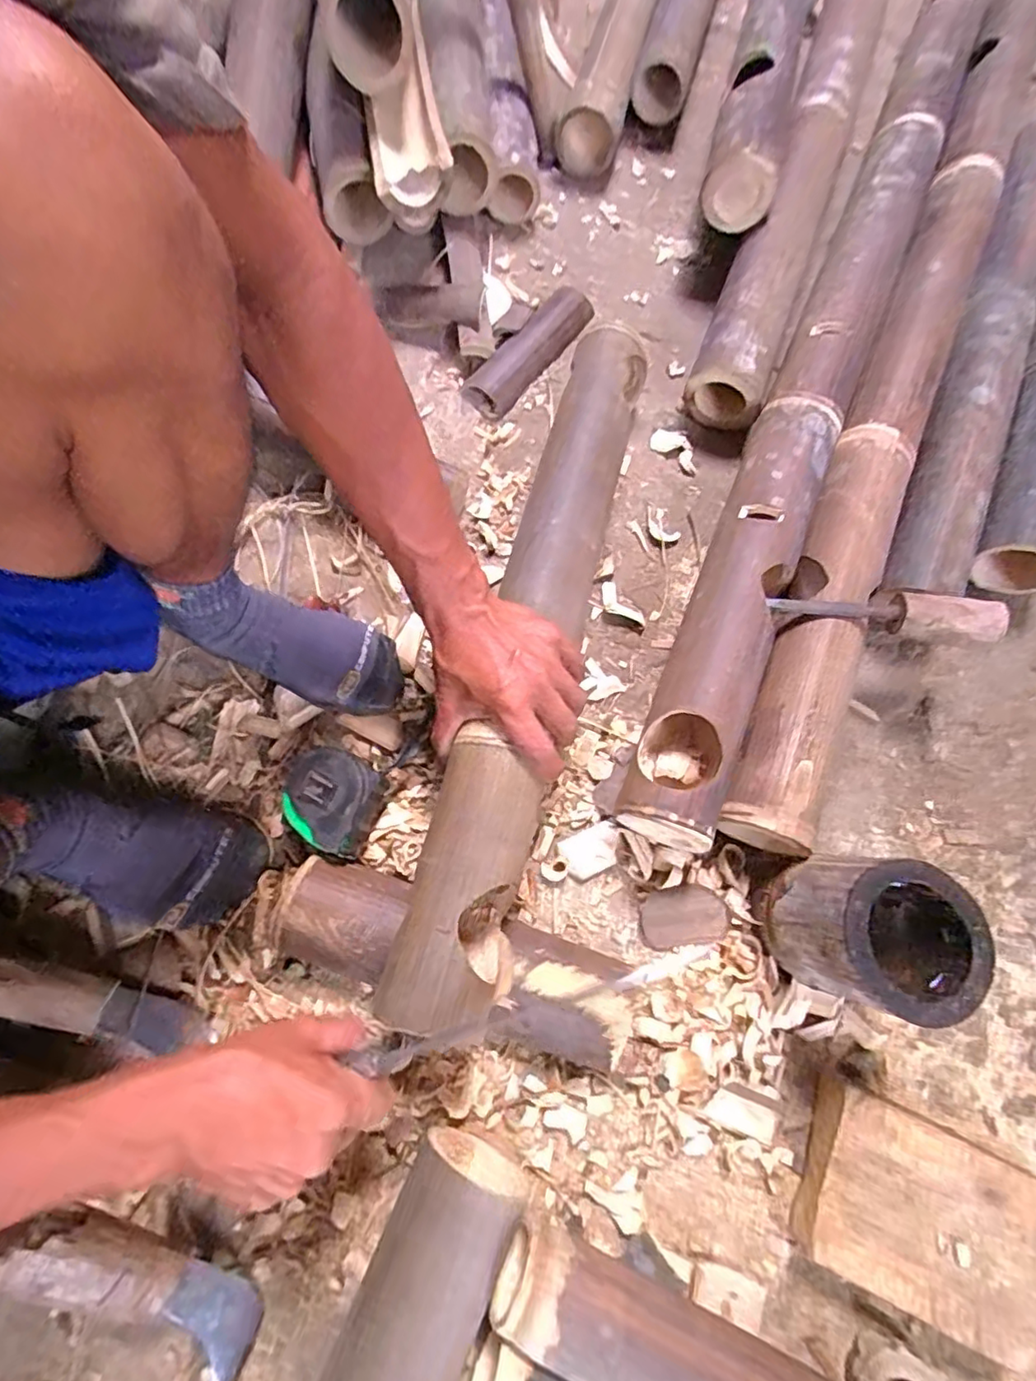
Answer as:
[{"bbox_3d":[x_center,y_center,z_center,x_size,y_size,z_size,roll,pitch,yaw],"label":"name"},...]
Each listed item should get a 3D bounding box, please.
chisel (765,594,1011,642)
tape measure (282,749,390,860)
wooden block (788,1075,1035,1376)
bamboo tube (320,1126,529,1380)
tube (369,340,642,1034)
[{"bbox_3d":[0.307,-0.065,0.508,0.176,0.027,0.027,8,71,16],"label":"chisel"},{"bbox_3d":[-0.156,0.094,0.510,0.078,0.049,0.075,23,74,7],"label":"tape measure"},{"bbox_3d":[0.285,0.371,0.429,0.163,0.048,0.112,22,74,7],"label":"wooden block"},{"bbox_3d":[-0.080,0.433,0.389,0.083,0.080,0.241,25,74,7],"label":"bamboo tube"},{"bbox_3d":[0.015,-0.052,0.504,0.083,0.084,0.616,15,71,5],"label":"tube"}]

